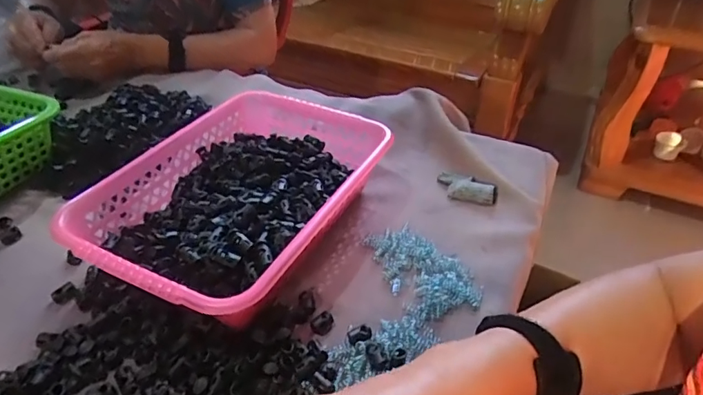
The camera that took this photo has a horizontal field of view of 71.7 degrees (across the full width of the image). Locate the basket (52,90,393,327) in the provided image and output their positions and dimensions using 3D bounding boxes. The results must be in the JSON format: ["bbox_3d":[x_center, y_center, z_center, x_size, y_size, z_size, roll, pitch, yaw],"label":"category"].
[{"bbox_3d":[-0.107,0.001,0.513,0.221,0.077,0.314,19,42,21],"label":"basket"}]

